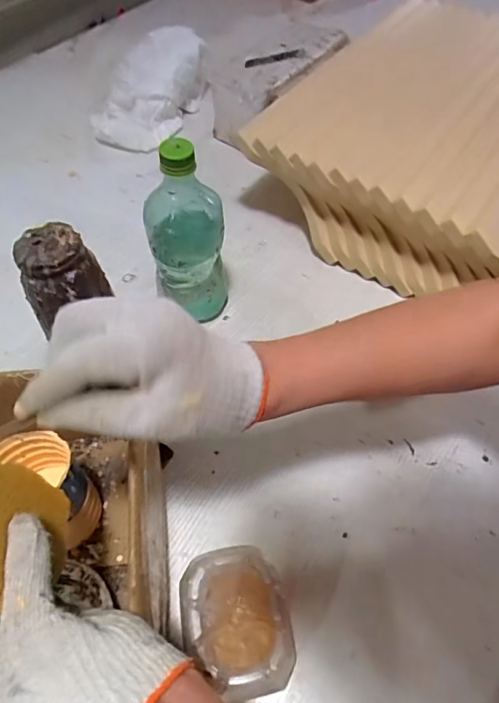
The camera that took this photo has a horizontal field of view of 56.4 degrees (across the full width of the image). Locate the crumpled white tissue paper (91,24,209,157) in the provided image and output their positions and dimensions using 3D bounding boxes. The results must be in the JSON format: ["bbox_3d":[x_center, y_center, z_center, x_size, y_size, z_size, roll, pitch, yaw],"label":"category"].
[{"bbox_3d":[-0.165,-0.443,0.776,0.134,0.090,0.242,22,59,15],"label":"crumpled white tissue paper"}]

